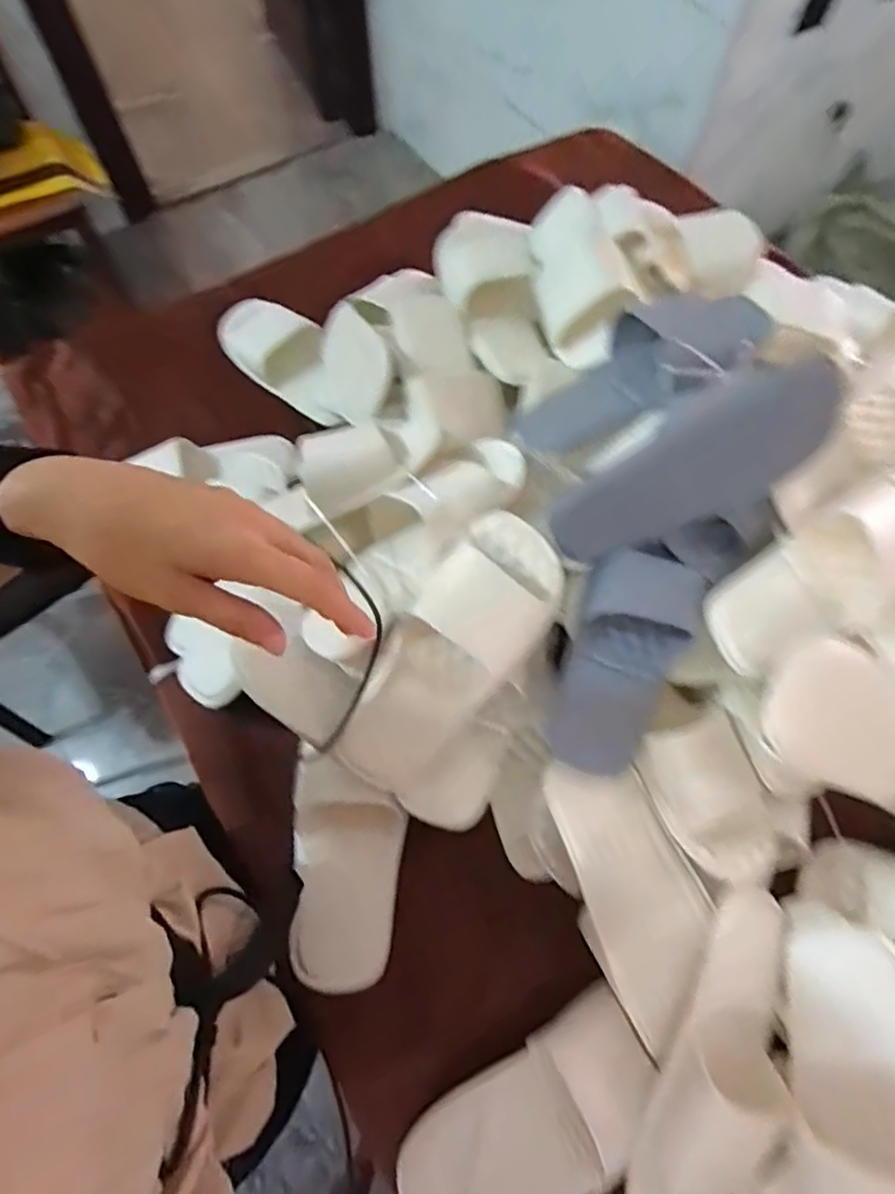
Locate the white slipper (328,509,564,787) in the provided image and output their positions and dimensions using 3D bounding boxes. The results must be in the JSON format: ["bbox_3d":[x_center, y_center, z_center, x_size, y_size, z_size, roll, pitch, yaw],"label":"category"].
[{"bbox_3d":[0.002,0.050,0.542,0.101,0.065,0.251,34,90,-1],"label":"white slipper"}]

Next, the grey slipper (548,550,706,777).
[{"bbox_3d":[0.152,0.061,0.560,0.092,0.059,0.199,21,99,8],"label":"grey slipper"}]

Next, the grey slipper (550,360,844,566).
[{"bbox_3d":[0.206,-0.116,0.545,0.236,0.094,0.065,-31,28,24],"label":"grey slipper"}]

